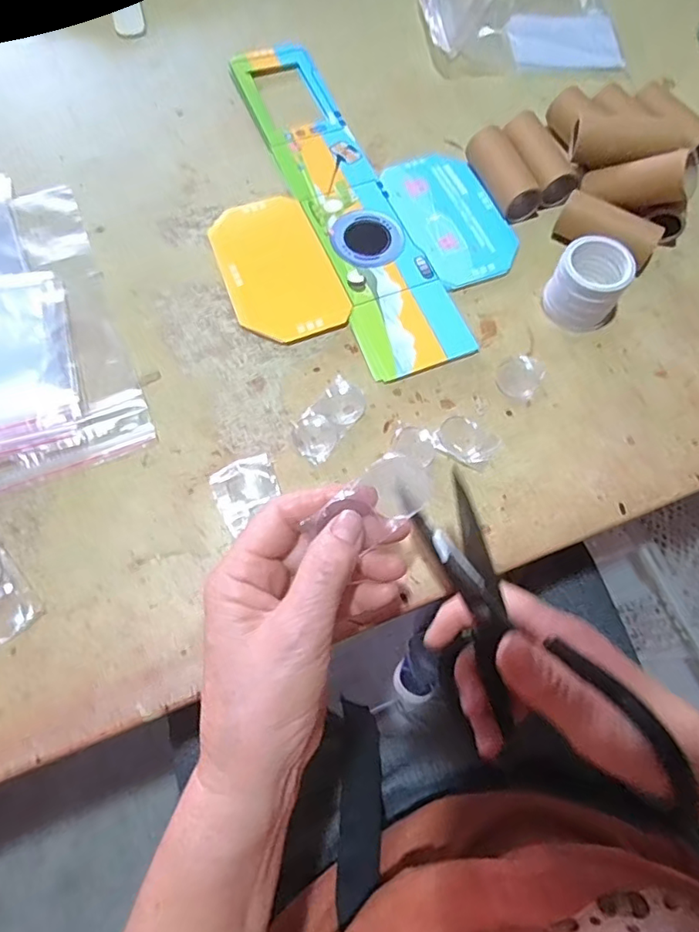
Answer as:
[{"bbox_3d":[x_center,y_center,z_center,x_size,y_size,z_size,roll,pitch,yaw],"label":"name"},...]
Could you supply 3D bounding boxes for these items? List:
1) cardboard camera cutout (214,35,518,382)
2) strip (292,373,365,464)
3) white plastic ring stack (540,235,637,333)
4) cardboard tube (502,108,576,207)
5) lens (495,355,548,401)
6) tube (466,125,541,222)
[{"bbox_3d":[-0.010,-0.219,0.435,0.213,0.009,0.341,-20,71,-9],"label":"cardboard camera cutout"},{"bbox_3d":[-0.014,-0.032,0.365,0.031,0.004,0.061,36,72,12],"label":"strip"},{"bbox_3d":[0.167,-0.128,0.381,0.049,0.048,0.051,35,72,11],"label":"white plastic ring stack"},{"bbox_3d":[0.148,-0.245,0.438,0.036,0.028,0.074,-21,71,-9],"label":"cardboard tube"},{"bbox_3d":[0.118,-0.063,0.376,0.029,0.005,0.036,34,72,11],"label":"lens"},{"bbox_3d":[0.119,-0.230,0.428,0.028,0.025,0.074,-24,71,-10],"label":"tube"}]

